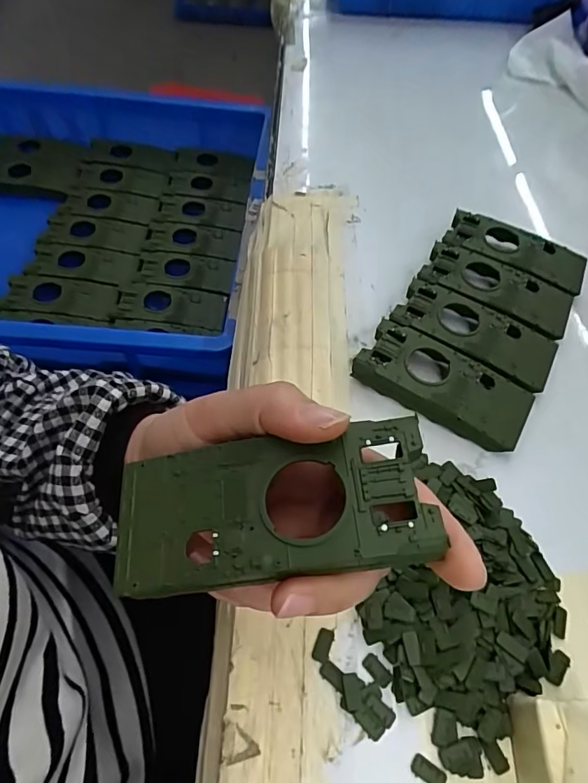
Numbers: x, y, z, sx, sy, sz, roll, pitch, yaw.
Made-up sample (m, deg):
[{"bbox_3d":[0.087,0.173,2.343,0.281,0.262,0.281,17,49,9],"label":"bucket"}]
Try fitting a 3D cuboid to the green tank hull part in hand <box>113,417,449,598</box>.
[{"bbox_3d":[-0.008,0.039,0.160,0.101,0.015,0.045,-9,57,6],"label":"green tank hull part in hand"}]

